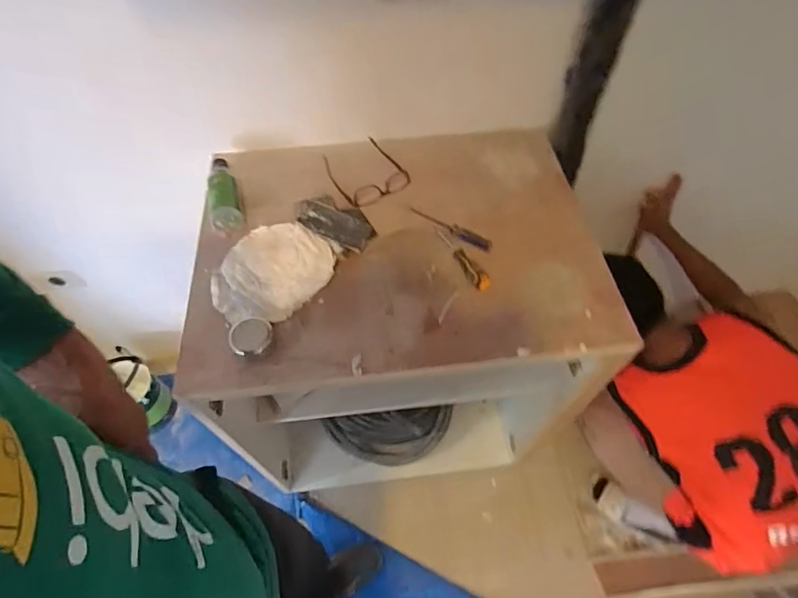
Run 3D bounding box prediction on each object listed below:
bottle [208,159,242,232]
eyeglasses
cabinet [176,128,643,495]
[{"bbox_3d":[-0.344,-0.213,0.863,0.061,0.054,0.186,-15,58,-9],"label":"bottle"},{"bbox_3d":[-0.069,-0.268,0.942,0.146,0.039,0.171,-26,60,-15],"label":"eyeglasses"},{"bbox_3d":[-0.019,0.102,1.145,0.767,0.825,0.566,-6,57,-3],"label":"cabinet"}]

